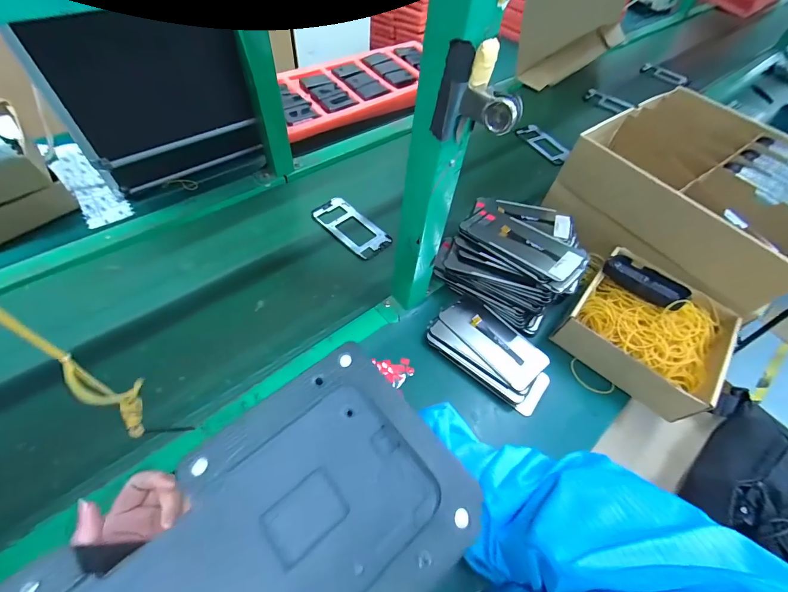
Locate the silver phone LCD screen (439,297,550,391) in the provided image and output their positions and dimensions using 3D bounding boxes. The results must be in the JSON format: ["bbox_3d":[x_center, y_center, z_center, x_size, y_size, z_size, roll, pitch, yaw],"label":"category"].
[{"bbox_3d":[0.146,0.061,0.502,0.072,0.011,0.153,-33,62,-24],"label":"silver phone LCD screen"}]

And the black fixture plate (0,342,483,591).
[{"bbox_3d":[-0.057,0.110,0.142,0.183,0.013,0.108,-36,66,-24],"label":"black fixture plate"}]

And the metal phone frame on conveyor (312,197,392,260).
[{"bbox_3d":[-0.082,-0.130,0.655,0.077,0.013,0.160,-38,67,-25],"label":"metal phone frame on conveyor"}]

